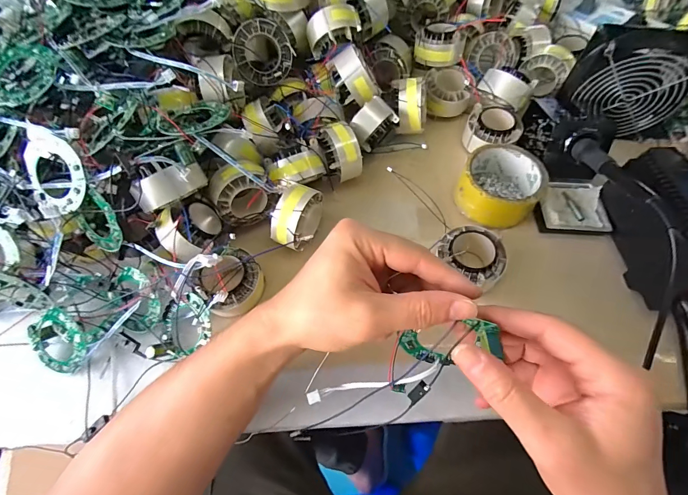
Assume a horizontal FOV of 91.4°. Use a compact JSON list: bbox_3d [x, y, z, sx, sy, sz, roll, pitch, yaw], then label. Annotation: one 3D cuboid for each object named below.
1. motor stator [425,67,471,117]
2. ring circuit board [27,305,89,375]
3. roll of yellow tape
[{"bbox_3d":[0.141,-0.211,0.458,0.062,0.038,0.058,2,61,4],"label":"motor stator"},{"bbox_3d":[-0.265,0.089,0.317,0.057,0.015,0.058,-39,87,16],"label":"ring circuit board"},{"bbox_3d":[0.177,-0.070,0.380,0.083,0.046,0.085,-1,60,2],"label":"roll of yellow tape"}]

